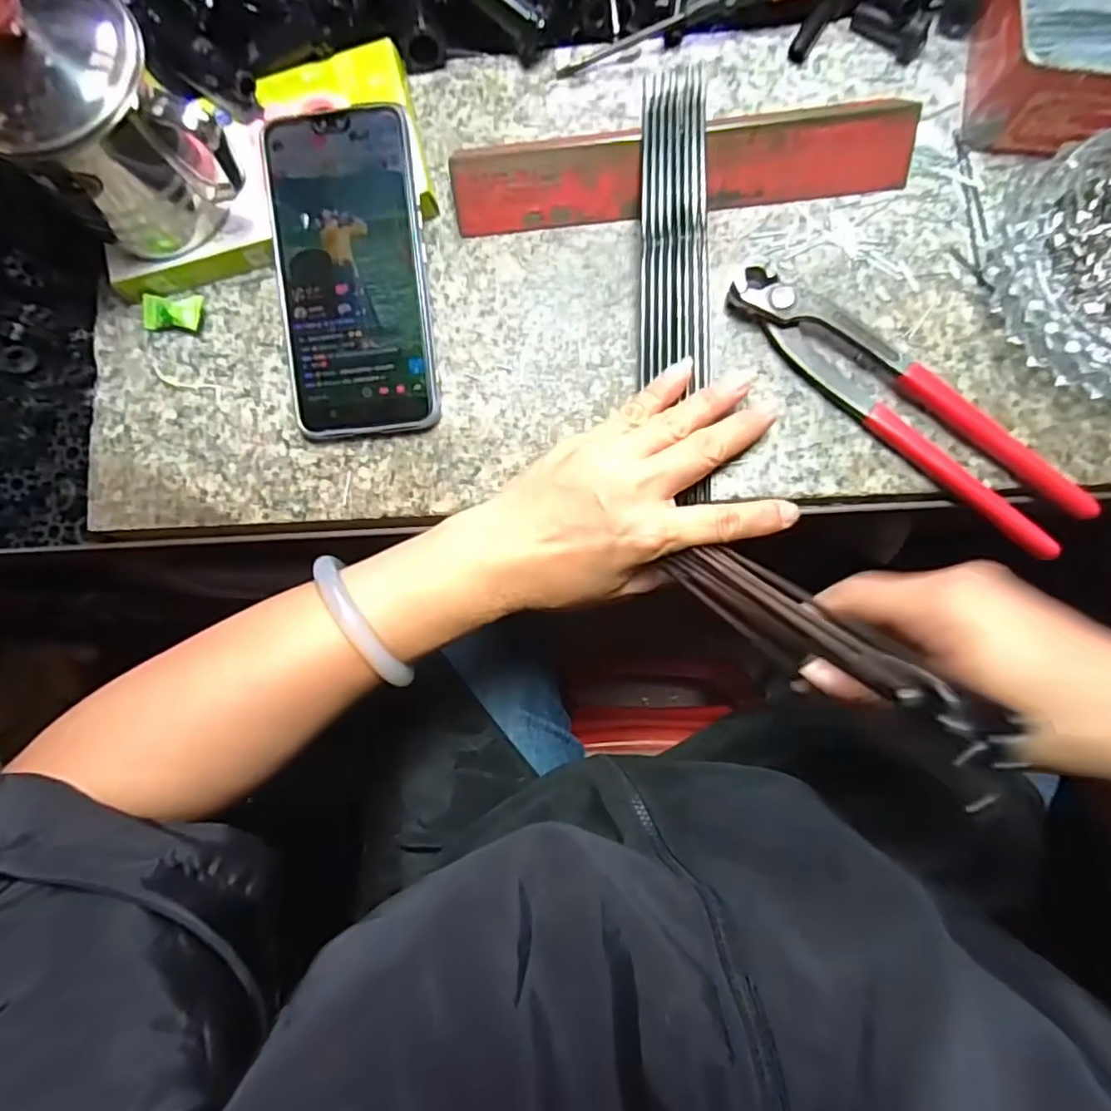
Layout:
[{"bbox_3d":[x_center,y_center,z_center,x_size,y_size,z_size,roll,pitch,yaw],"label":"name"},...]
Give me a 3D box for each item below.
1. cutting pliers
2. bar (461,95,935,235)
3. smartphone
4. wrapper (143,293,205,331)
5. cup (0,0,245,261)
[{"bbox_3d":[0.170,-0.077,0.302,0.192,0.017,0.038,44,88,8],"label":"cutting pliers"},{"bbox_3d":[0.063,-0.197,0.319,0.229,0.028,0.035,-3,82,4],"label":"bar"},{"bbox_3d":[-0.104,-0.143,0.320,0.074,0.011,0.157,-4,94,5],"label":"smartphone"},{"bbox_3d":[-0.208,-0.132,0.338,0.034,0.010,0.018,5,83,5],"label":"wrapper"},{"bbox_3d":[-0.201,-0.190,0.284,0.085,0.101,0.082,45,88,8],"label":"cup"}]

